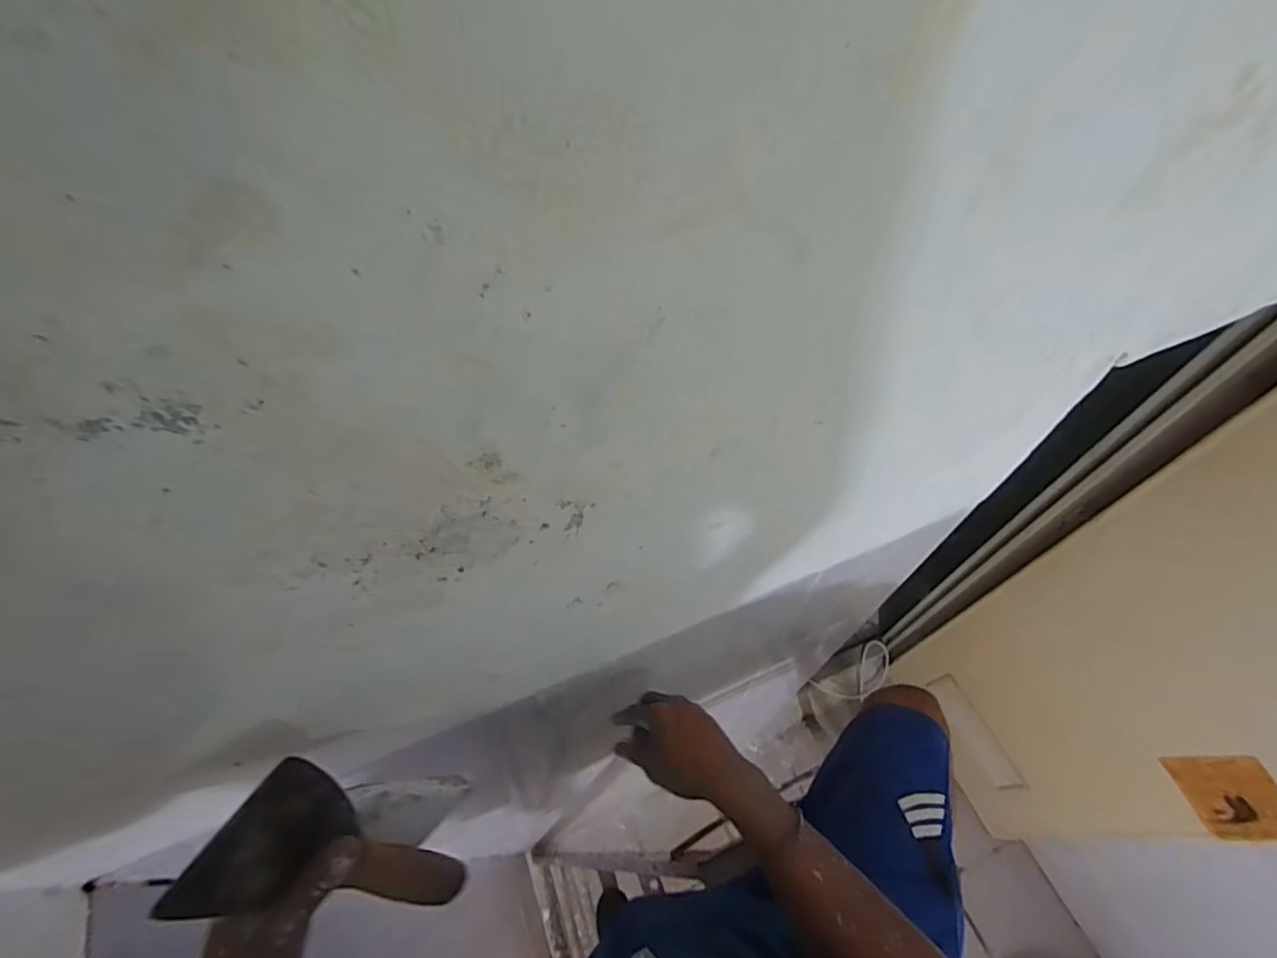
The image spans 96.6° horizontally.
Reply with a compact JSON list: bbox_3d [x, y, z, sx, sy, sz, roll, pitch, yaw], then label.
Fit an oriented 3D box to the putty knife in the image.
[{"bbox_3d":[-0.171,0.235,0.348,0.032,0.172,0.080,-6,50,40],"label":"putty knife"}]

